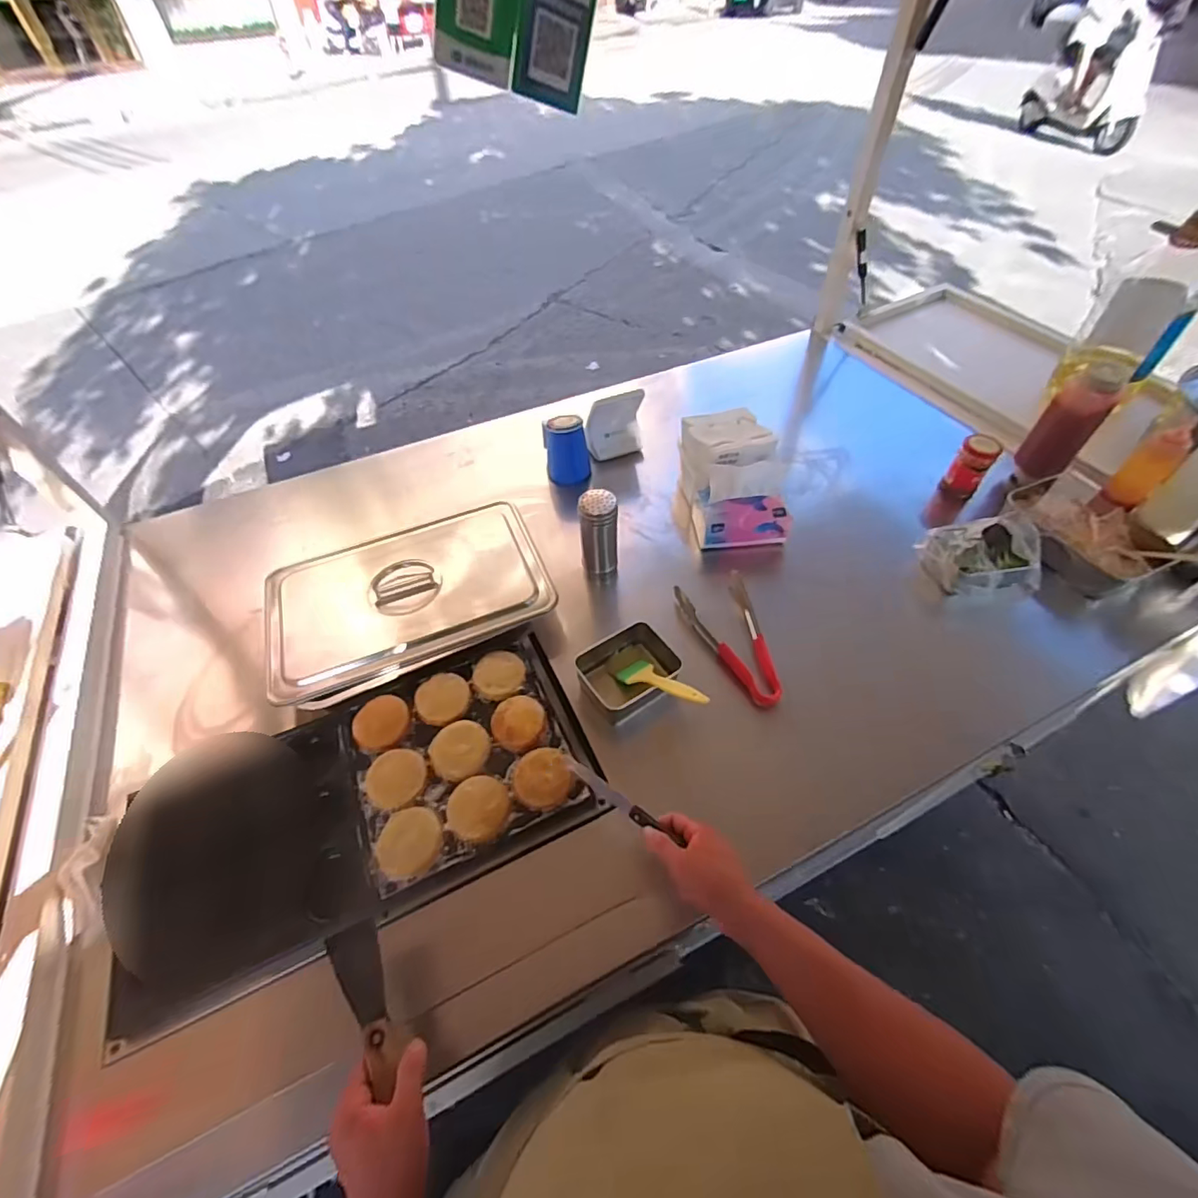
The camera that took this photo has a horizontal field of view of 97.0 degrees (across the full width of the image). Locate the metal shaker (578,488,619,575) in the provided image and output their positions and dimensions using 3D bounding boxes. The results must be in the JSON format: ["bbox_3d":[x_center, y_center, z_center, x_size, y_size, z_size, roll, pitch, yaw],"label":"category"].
[{"bbox_3d":[0.001,-0.115,0.885,0.061,0.142,0.056,3,51,4],"label":"metal shaker"}]

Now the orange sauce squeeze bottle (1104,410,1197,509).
[{"bbox_3d":[0.892,-0.225,0.852,0.068,0.148,0.055,-37,59,-25],"label":"orange sauce squeeze bottle"}]

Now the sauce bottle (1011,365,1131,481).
[{"bbox_3d":[0.820,-0.307,0.929,0.079,0.191,0.095,33,59,25],"label":"sauce bottle"}]

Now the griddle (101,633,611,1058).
[{"bbox_3d":[-0.299,0.253,0.676,0.580,0.077,0.285,-22,53,-15],"label":"griddle"}]

